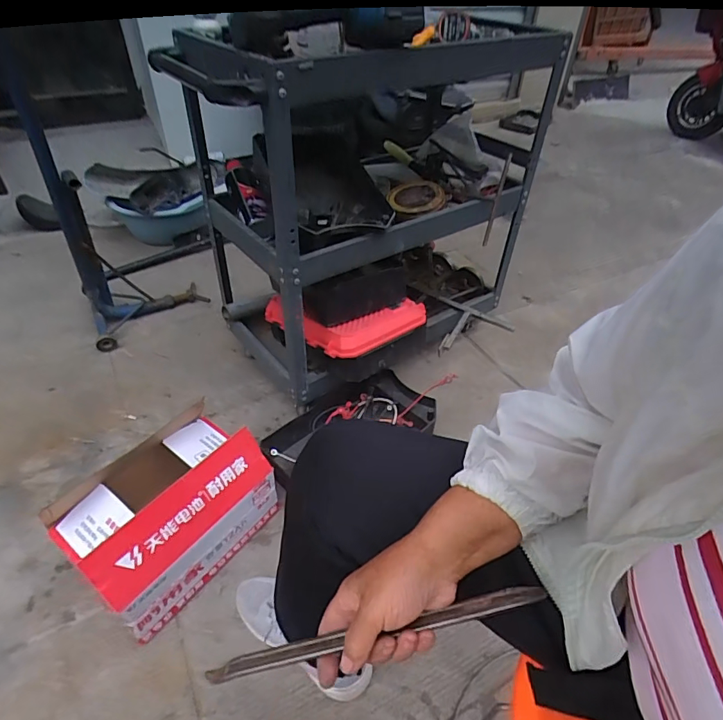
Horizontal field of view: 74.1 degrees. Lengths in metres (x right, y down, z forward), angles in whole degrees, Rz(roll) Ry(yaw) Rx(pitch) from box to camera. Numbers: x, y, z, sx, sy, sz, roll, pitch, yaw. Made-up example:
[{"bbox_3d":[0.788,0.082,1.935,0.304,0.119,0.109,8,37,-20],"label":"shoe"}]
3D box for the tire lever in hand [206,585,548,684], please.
[{"bbox_3d":[0.007,0.228,0.399,0.290,0.008,0.020,-17,42,7],"label":"tire lever in hand"}]

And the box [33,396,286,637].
[{"bbox_3d":[-0.328,0.257,0.829,0.206,0.207,0.304,26,49,26],"label":"box"}]

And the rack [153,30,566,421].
[{"bbox_3d":[0.038,-0.372,1.087,0.410,0.648,0.786,33,50,30],"label":"rack"}]

